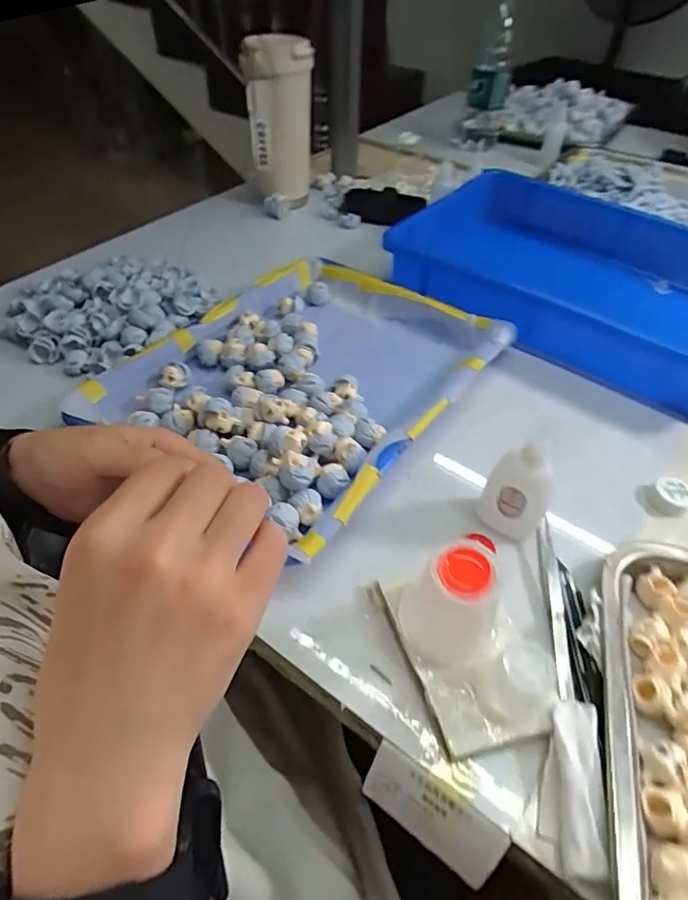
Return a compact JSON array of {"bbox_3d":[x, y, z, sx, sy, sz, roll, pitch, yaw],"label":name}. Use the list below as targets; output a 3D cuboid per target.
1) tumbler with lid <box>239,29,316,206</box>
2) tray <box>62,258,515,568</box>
[{"bbox_3d":[-0.076,-0.393,0.639,0.078,0.176,0.071,0,46,0],"label":"tumbler with lid"},{"bbox_3d":[-0.036,-0.065,0.467,0.255,0.046,0.324,28,53,23],"label":"tray"}]

